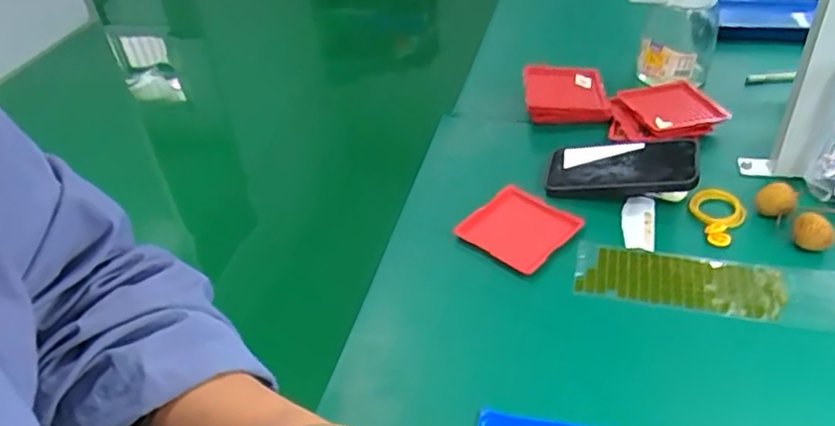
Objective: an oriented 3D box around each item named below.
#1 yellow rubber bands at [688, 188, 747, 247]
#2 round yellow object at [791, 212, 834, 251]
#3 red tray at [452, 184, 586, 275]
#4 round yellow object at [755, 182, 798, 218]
[{"bbox_3d":[0.311,0.000,0.673,0.052,0.018,0.070,27,58,27],"label":"yellow rubber bands"},{"bbox_3d":[0.383,0.020,0.624,0.037,0.029,0.030,22,48,31],"label":"round yellow object"},{"bbox_3d":[0.107,0.016,0.681,0.095,0.017,0.102,26,50,33],"label":"red tray"},{"bbox_3d":[0.367,-0.013,0.658,0.035,0.030,0.029,27,50,34],"label":"round yellow object"}]

